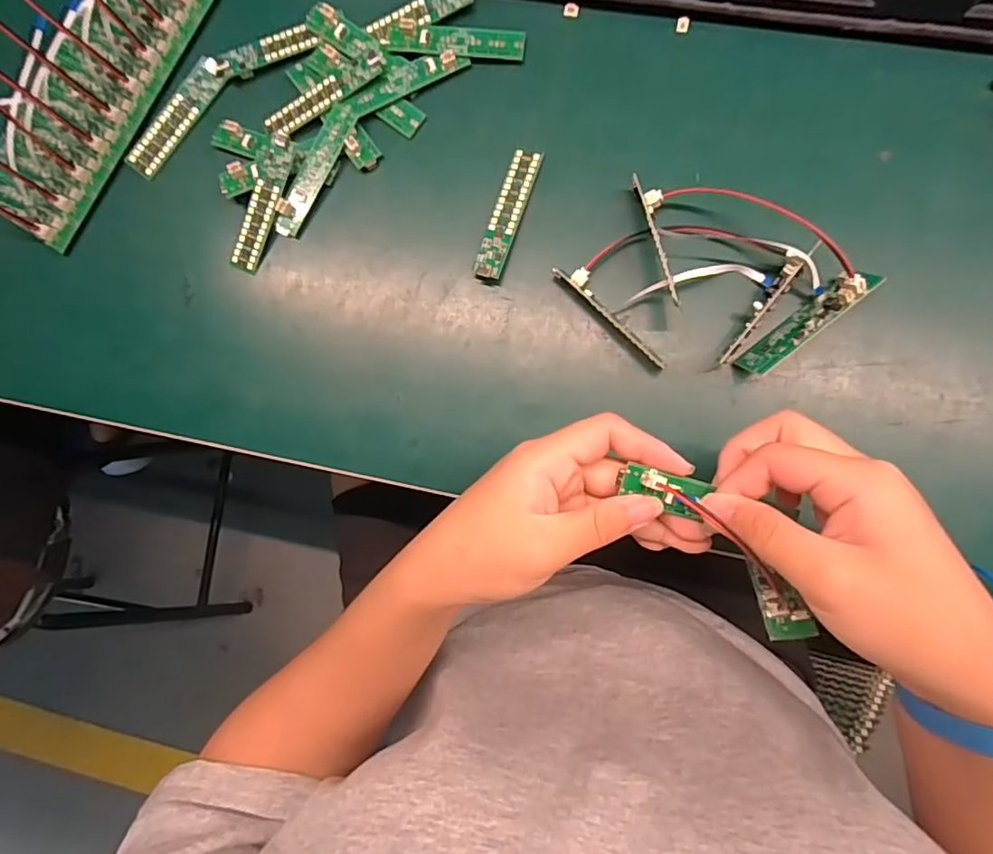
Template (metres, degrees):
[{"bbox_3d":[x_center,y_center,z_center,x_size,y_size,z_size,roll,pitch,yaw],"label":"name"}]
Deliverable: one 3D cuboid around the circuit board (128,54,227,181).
[{"bbox_3d":[-0.206,-0.199,0.350,0.019,0.009,0.083,39,94,-19],"label":"circuit board"}]

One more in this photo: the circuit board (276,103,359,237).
[{"bbox_3d":[-0.113,-0.159,0.340,0.017,0.004,0.085,29,94,-14],"label":"circuit board"}]

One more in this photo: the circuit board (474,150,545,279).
[{"bbox_3d":[0.007,-0.128,0.329,0.017,0.010,0.081,20,90,6],"label":"circuit board"}]

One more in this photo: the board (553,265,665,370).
[{"bbox_3d":[0.068,-0.065,0.316,0.082,0.016,0.015,43,92,6],"label":"board"}]

